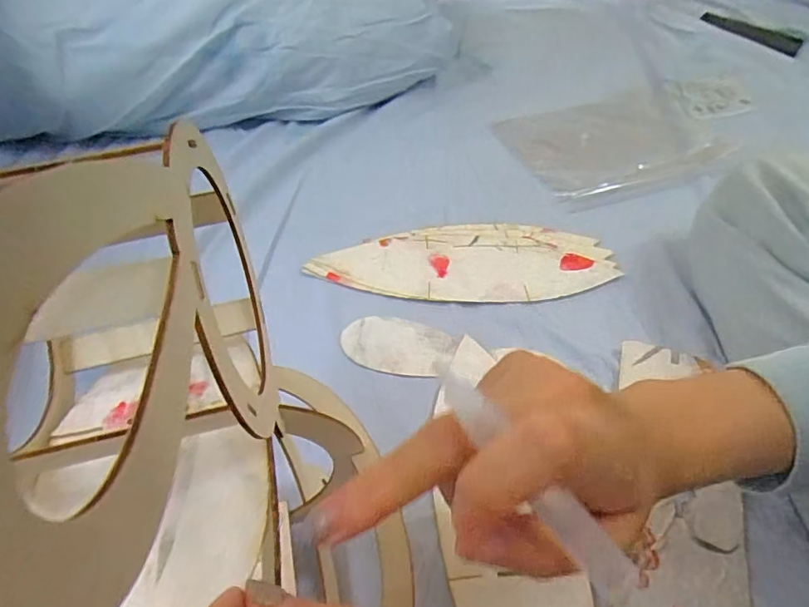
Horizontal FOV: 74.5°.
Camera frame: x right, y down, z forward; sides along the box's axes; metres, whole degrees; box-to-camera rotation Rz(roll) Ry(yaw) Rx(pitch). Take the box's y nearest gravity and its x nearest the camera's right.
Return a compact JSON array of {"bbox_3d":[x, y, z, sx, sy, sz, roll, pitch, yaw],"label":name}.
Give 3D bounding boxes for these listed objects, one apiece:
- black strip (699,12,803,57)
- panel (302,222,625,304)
[{"bbox_3d":[0.571,-0.450,0.880,0.160,0.008,0.080,37,55,28],"label":"black strip"},{"bbox_3d":[0.056,-0.040,0.490,0.270,0.009,0.097,-1,47,-4],"label":"panel"}]

